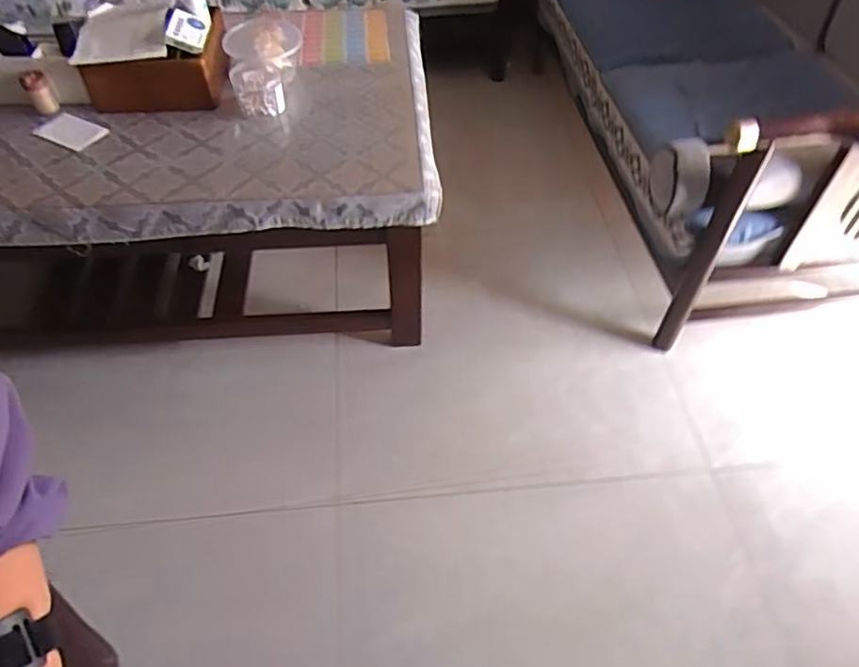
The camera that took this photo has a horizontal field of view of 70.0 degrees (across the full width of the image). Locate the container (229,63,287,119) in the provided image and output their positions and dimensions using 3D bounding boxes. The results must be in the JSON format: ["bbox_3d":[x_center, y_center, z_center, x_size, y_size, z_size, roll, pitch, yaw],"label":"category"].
[{"bbox_3d":[-0.334,-0.475,1.203,0.097,0.063,0.105,-15,53,-12],"label":"container"}]

